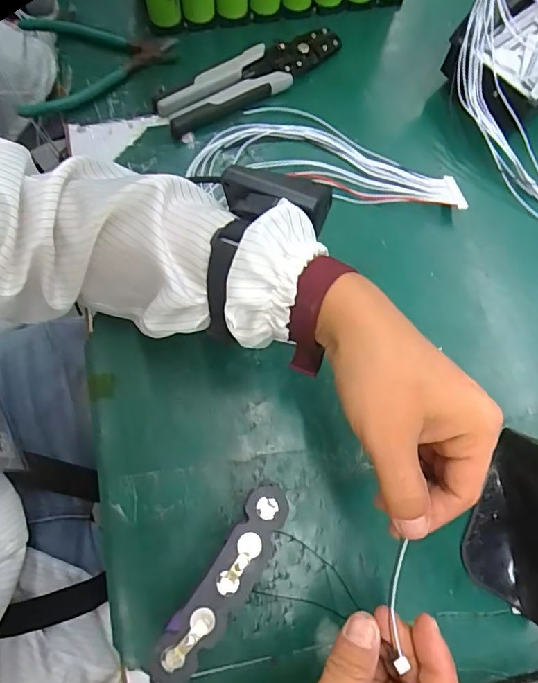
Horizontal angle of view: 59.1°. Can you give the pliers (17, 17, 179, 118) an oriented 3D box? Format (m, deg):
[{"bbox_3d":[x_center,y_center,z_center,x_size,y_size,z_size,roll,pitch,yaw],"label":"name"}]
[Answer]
[{"bbox_3d":[-0.160,-0.263,0.448,0.140,0.025,0.108,-9,72,-5],"label":"pliers"}]

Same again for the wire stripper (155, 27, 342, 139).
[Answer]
[{"bbox_3d":[-0.015,-0.263,0.464,0.203,0.028,0.048,-38,77,-14],"label":"wire stripper"}]

